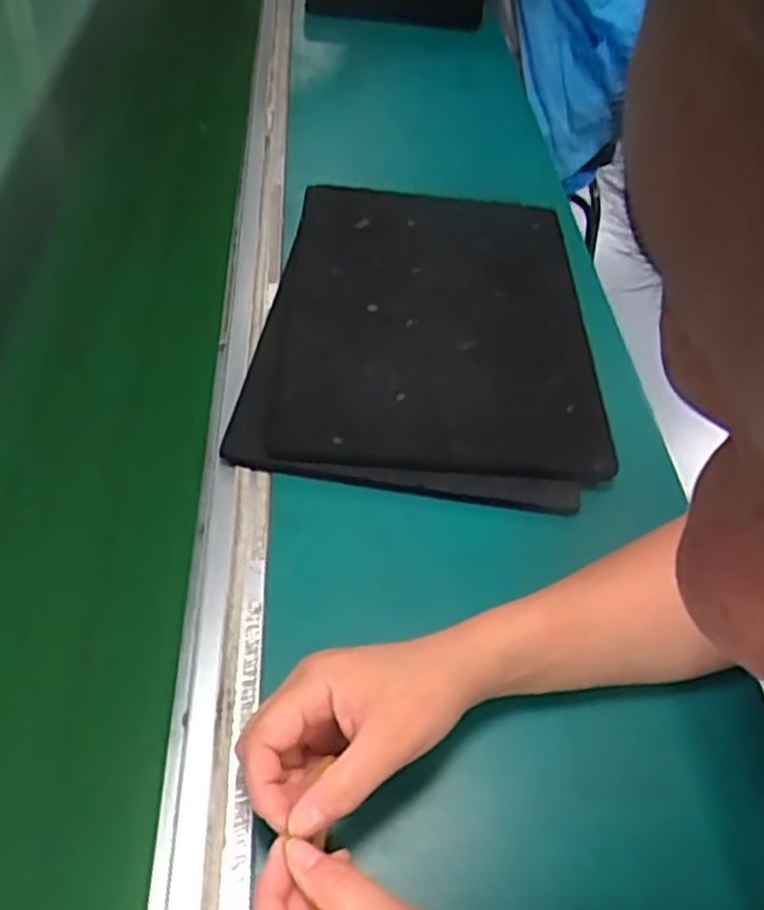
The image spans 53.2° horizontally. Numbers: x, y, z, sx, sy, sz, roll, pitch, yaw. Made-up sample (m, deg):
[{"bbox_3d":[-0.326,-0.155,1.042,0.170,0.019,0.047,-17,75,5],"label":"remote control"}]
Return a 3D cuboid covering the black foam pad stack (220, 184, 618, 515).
[{"bbox_3d":[0.044,-0.124,0.633,0.257,0.023,0.366,8,48,1],"label":"black foam pad stack"}]

